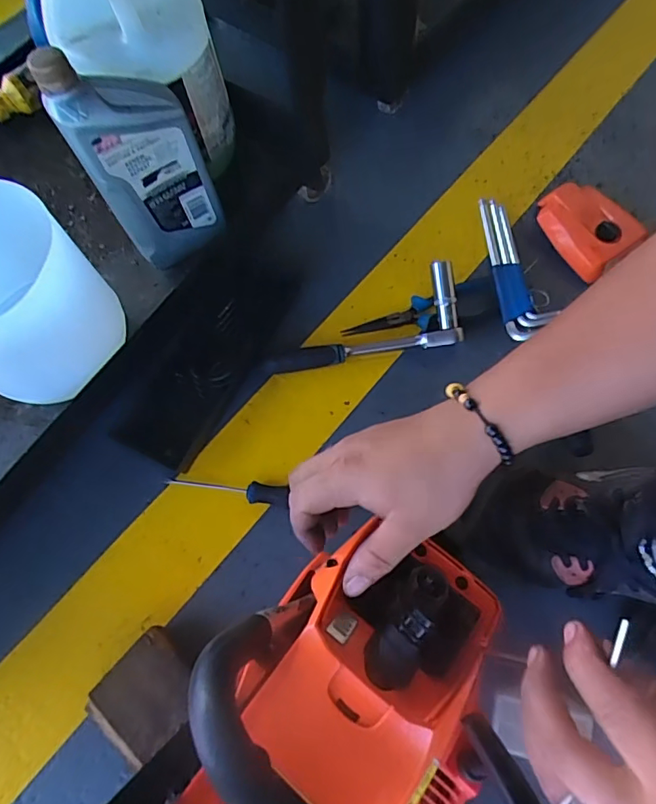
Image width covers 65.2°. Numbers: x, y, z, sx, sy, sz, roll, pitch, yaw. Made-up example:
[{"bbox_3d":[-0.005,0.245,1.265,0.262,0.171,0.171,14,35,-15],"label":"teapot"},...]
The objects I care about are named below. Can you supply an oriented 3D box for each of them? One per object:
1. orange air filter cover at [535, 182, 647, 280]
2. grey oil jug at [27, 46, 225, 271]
[{"bbox_3d":[0.332,-0.223,0.651,0.101,0.039,0.127,-25,69,-7],"label":"orange air filter cover"},{"bbox_3d":[-0.179,-0.231,0.510,0.110,0.226,0.062,-36,71,-11],"label":"grey oil jug"}]

